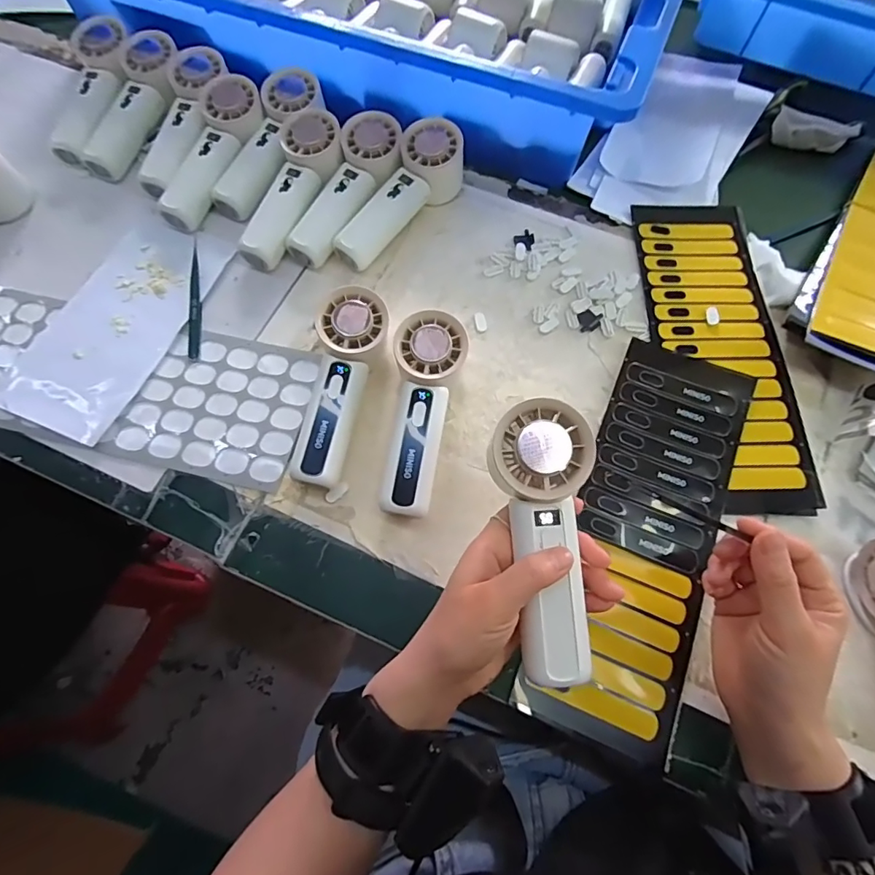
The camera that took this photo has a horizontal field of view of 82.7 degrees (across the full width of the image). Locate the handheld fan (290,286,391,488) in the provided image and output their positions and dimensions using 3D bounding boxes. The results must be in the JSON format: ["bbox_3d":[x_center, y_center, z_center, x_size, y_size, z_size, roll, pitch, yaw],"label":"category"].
[{"bbox_3d":[-0.071,-0.037,0.386,0.054,0.054,0.153,6,68,3],"label":"handheld fan"}]

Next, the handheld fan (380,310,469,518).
[{"bbox_3d":[-0.009,-0.016,0.387,0.055,0.055,0.156,4,68,2],"label":"handheld fan"}]

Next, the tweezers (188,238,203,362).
[{"bbox_3d":[-0.220,-0.127,0.449,0.012,0.006,0.125,-10,68,-2],"label":"tweezers"}]

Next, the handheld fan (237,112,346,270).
[{"bbox_3d":[-0.130,-0.229,0.466,0.065,0.048,0.158,12,68,6],"label":"handheld fan"}]

